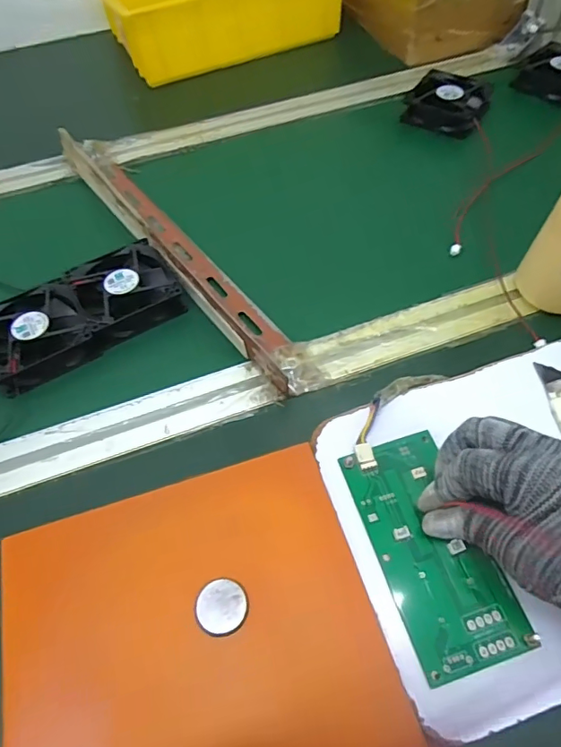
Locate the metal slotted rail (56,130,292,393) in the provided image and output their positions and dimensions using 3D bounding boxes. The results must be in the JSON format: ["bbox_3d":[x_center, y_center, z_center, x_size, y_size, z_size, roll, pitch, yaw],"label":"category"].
[{"bbox_3d":[-0.102,-0.120,0.456,0.047,0.034,0.379,-34,61,-17],"label":"metal slotted rail"}]

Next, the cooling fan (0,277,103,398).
[{"bbox_3d":[-0.197,-0.031,0.408,0.083,0.027,0.078,-31,60,-15],"label":"cooling fan"}]

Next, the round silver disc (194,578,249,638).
[{"bbox_3d":[-0.033,0.131,0.279,0.029,0.004,0.029,-2,56,3],"label":"round silver disc"}]

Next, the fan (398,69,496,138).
[{"bbox_3d":[0.189,-0.309,0.564,0.084,0.023,0.079,23,61,18],"label":"fan"}]

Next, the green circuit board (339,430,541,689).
[{"bbox_3d":[0.088,0.101,0.297,0.063,0.005,0.133,-18,60,-8],"label":"green circuit board"}]

